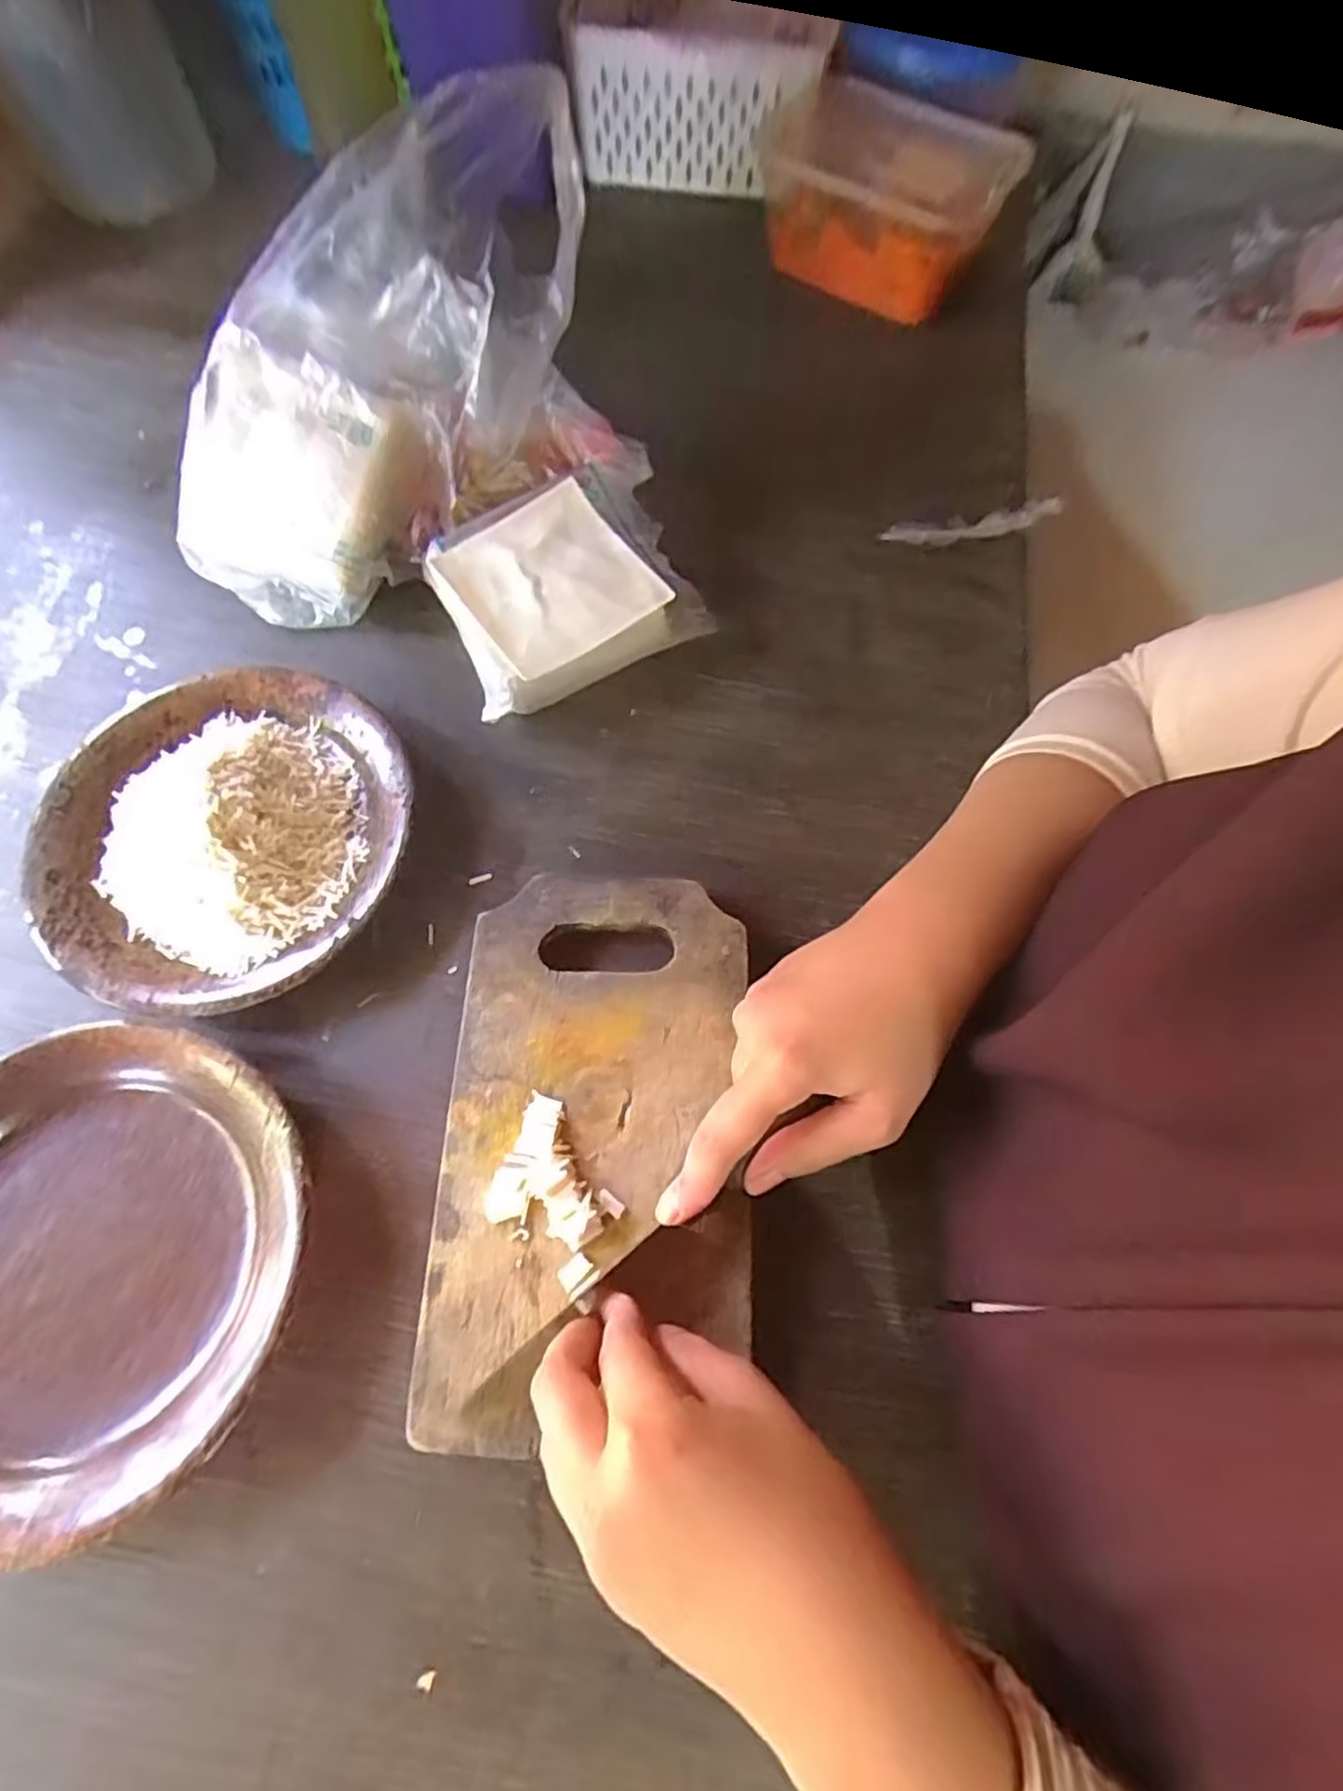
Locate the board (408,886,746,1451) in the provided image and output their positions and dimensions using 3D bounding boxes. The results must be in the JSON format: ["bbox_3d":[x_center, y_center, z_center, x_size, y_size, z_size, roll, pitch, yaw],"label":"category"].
[{"bbox_3d":[-0.033,0.099,0.311,0.130,0.013,0.230,2,70,1],"label":"board"}]

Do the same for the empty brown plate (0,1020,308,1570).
[{"bbox_3d":[-0.244,0.152,0.298,0.180,0.030,0.183,0,70,0],"label":"empty brown plate"}]

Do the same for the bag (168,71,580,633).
[{"bbox_3d":[-0.162,-0.301,0.403,0.119,0.076,0.305,38,96,13],"label":"bag"}]

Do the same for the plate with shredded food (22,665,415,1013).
[{"bbox_3d":[-0.225,-0.035,0.362,0.178,0.045,0.180,0,70,0],"label":"plate with shredded food"}]

